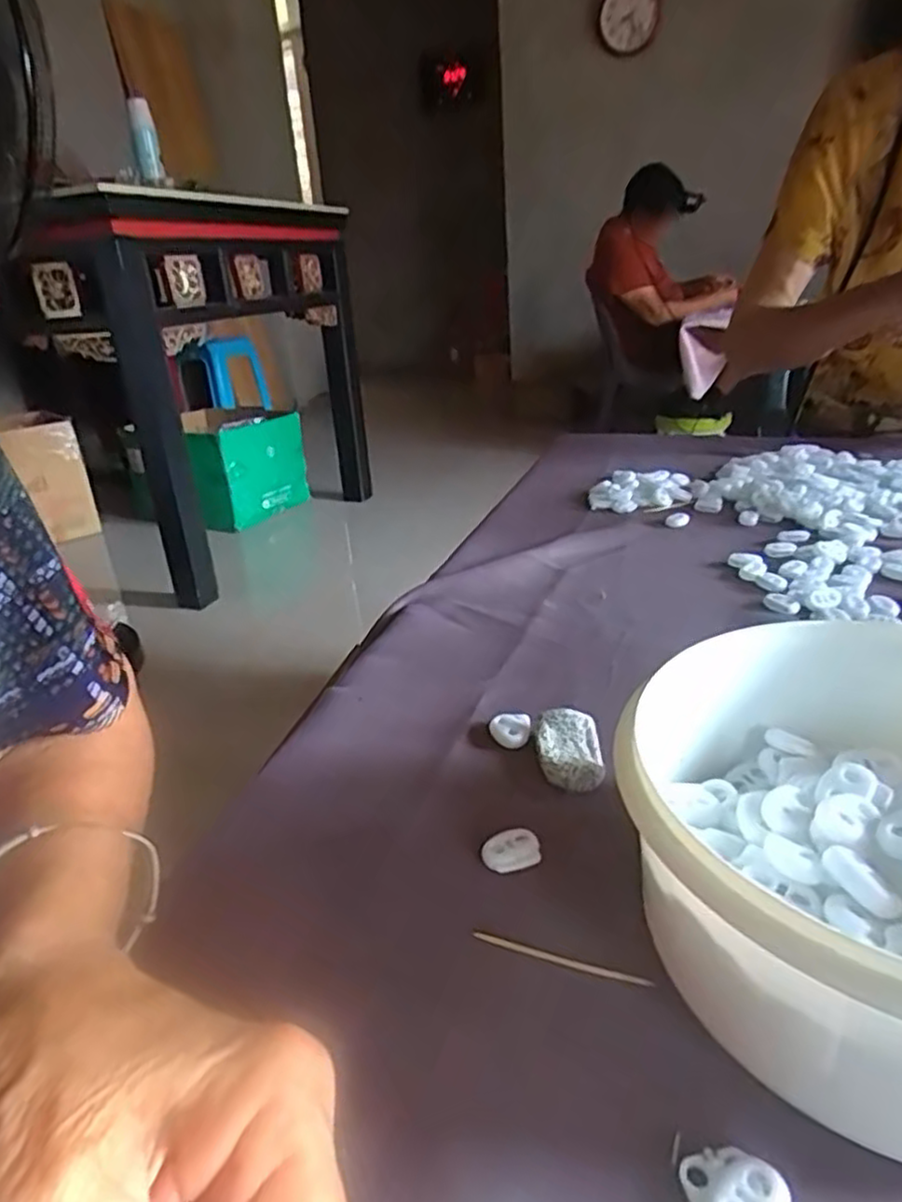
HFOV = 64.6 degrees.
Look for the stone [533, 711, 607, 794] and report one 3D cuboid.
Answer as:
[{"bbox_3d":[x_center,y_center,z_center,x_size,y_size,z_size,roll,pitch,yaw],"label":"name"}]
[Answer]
[{"bbox_3d":[0.053,0.067,0.322,0.030,0.014,0.041,-2,25,5],"label":"stone"}]

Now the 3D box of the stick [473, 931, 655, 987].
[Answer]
[{"bbox_3d":[0.035,0.116,0.234,0.059,0.004,0.004,6,28,23],"label":"stick"}]

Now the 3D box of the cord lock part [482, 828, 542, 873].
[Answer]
[{"bbox_3d":[0.023,0.097,0.275,0.022,0.007,0.015,-11,26,-10],"label":"cord lock part"}]

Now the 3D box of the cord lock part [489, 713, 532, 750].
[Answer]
[{"bbox_3d":[0.029,0.063,0.344,0.019,0.006,0.019,-6,25,1],"label":"cord lock part"}]

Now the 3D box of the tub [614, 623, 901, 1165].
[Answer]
[{"bbox_3d":[0.137,0.077,0.211,0.150,0.076,0.154,-3,25,2],"label":"tub"}]

